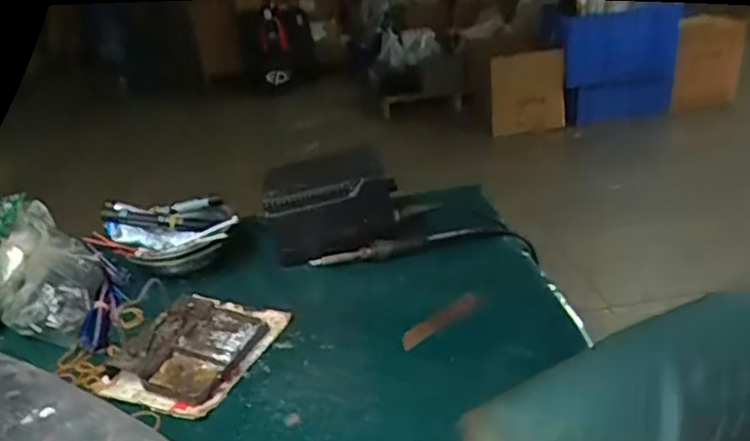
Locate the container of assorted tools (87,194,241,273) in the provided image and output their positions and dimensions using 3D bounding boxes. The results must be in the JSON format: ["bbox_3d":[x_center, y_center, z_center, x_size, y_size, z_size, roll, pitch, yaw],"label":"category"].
[{"bbox_3d":[-0.233,0.019,0.714,0.150,0.071,0.094,-13,25,-16],"label":"container of assorted tools"}]

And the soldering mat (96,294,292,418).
[{"bbox_3d":[-0.164,0.113,0.581,0.108,0.031,0.145,7,29,24],"label":"soldering mat"}]

